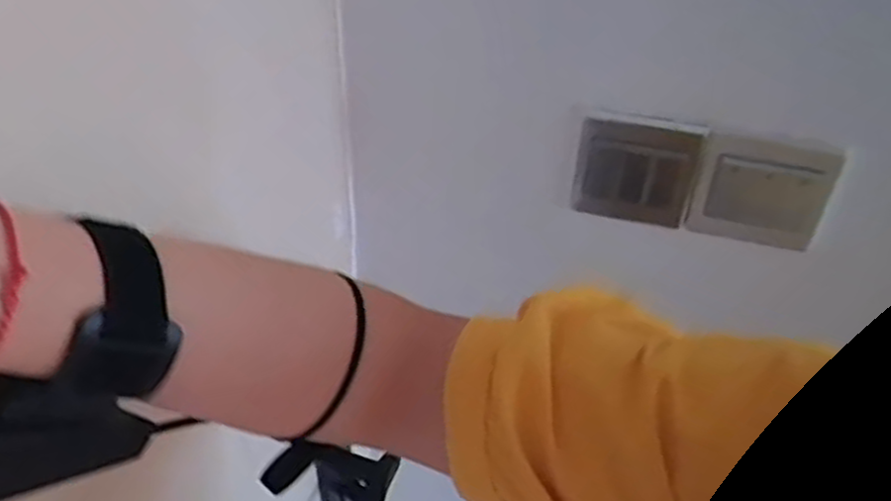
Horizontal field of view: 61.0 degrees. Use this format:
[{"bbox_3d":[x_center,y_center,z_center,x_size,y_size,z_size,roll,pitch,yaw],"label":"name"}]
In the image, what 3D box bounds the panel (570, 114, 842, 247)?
[{"bbox_3d":[0.182,-0.050,0.544,0.169,0.083,0.015,9,42,12],"label":"panel"}]

